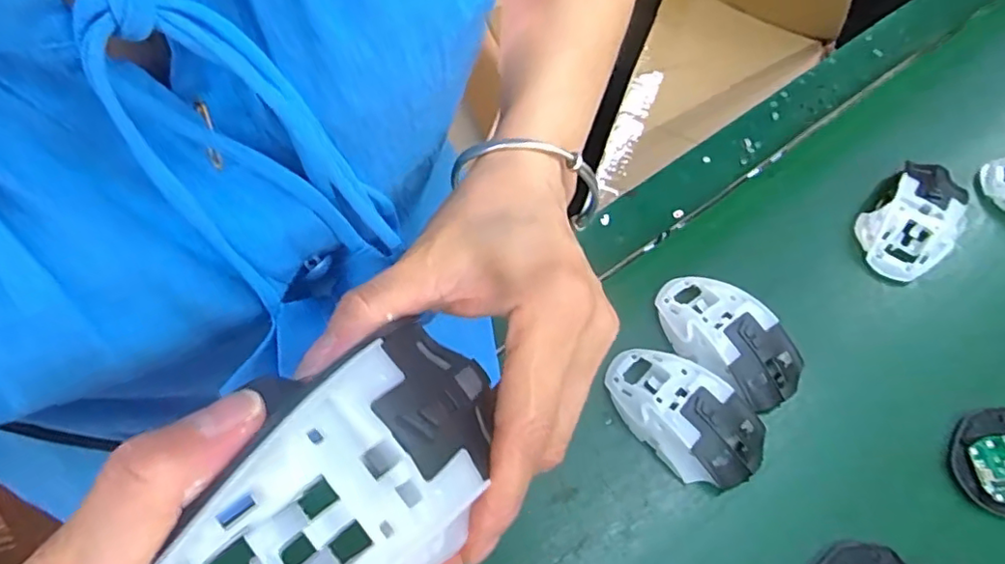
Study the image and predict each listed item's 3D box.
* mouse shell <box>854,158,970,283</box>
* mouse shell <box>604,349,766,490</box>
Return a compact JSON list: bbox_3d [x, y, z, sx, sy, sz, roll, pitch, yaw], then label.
[{"bbox_3d":[0.335,-0.053,0.489,0.067,0.042,0.112,32,68,16],"label":"mouse shell"},{"bbox_3d":[0.128,0.095,0.421,0.110,0.039,0.063,38,70,18],"label":"mouse shell"}]

